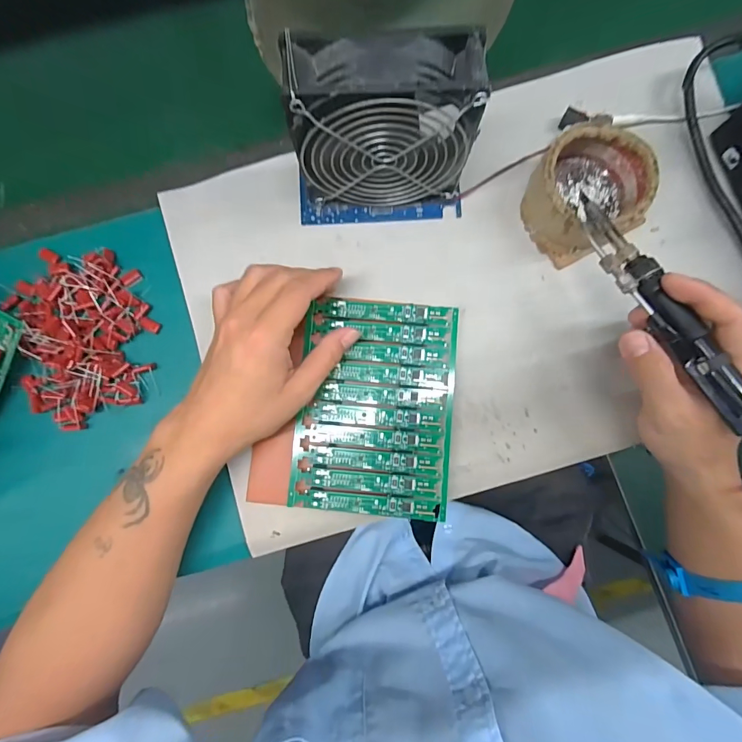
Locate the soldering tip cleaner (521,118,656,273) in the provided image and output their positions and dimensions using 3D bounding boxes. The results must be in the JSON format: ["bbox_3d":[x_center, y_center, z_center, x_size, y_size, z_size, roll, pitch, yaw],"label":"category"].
[{"bbox_3d":[0.172,-0.139,0.313,0.090,0.042,0.091,0,84,2],"label":"soldering tip cleaner"}]

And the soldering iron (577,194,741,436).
[{"bbox_3d":[0.196,-0.026,0.259,0.026,0.026,0.217,-27,73,-1],"label":"soldering iron"}]

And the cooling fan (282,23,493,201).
[{"bbox_3d":[0.007,-0.164,0.281,0.124,0.123,0.044,-1,84,2],"label":"cooling fan"}]

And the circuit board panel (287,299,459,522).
[{"bbox_3d":[0.004,0.027,0.312,0.119,0.005,0.163,5,85,2],"label":"circuit board panel"}]

